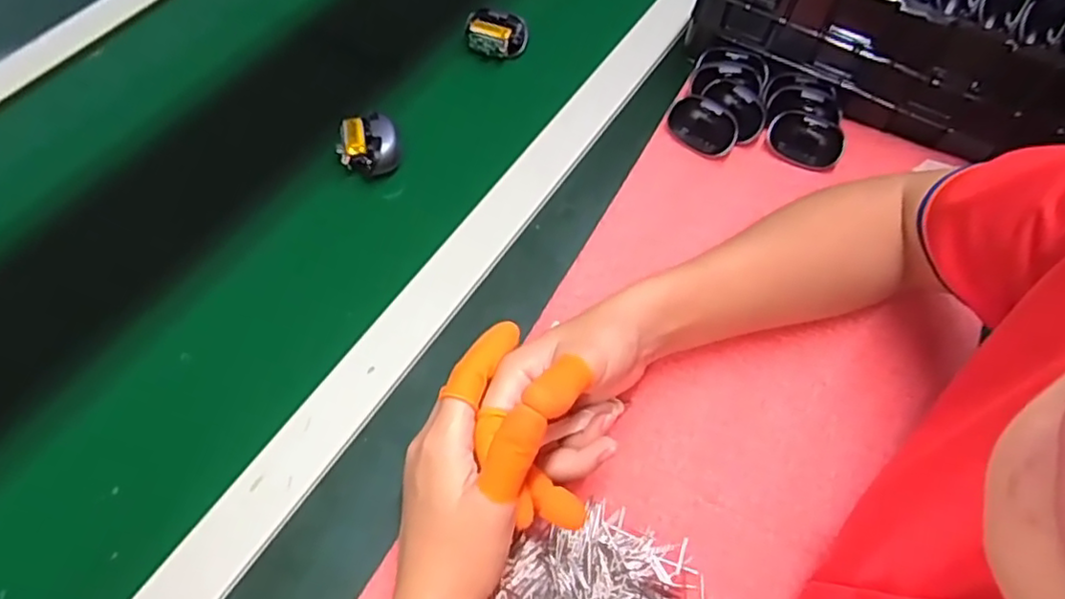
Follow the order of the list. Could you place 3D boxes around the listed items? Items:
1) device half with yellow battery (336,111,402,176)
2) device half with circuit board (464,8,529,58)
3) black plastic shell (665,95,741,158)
[{"bbox_3d":[-0.132,-0.123,0.530,0.047,0.034,0.044,-20,61,-12],"label":"device half with yellow battery"},{"bbox_3d":[-0.034,-0.245,0.605,0.058,0.032,0.032,13,59,7],"label":"device half with circuit board"},{"bbox_3d":[0.139,-0.142,0.530,0.057,0.039,0.017,34,24,23],"label":"black plastic shell"}]

